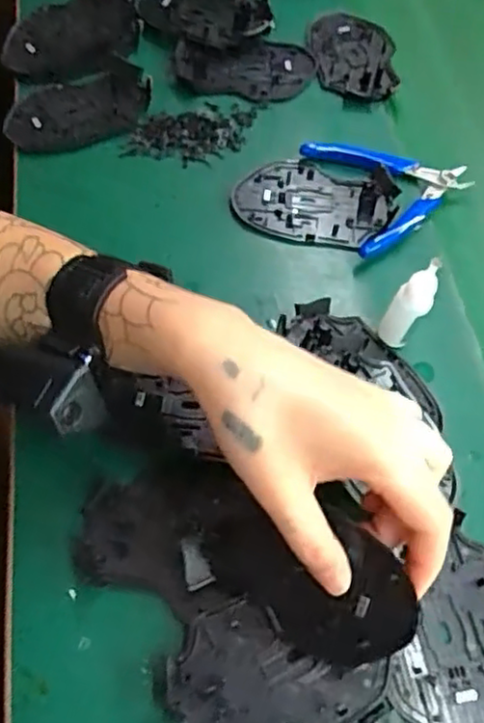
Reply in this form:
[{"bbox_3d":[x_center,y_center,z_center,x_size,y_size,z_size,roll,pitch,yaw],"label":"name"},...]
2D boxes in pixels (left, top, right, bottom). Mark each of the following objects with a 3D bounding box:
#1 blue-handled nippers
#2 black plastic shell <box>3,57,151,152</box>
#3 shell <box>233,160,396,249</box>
[{"bbox_3d":[0.117,-0.134,0.499,0.113,0.017,0.111,-16,62,-13],"label":"blue-handled nippers"},{"bbox_3d":[-0.128,-0.201,0.526,0.115,0.015,0.071,-22,64,-16],"label":"black plastic shell"},{"bbox_3d":[0.053,-0.117,0.489,0.114,0.012,0.073,9,60,1],"label":"shell"}]

